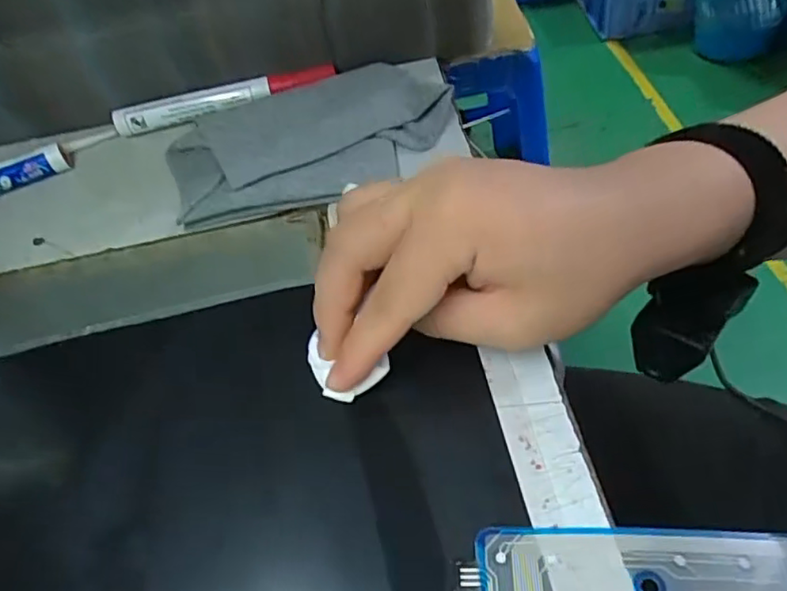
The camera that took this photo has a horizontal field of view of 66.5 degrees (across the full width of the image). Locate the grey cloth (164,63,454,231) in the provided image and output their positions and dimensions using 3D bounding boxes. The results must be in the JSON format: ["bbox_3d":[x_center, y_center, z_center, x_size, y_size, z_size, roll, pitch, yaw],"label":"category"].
[{"bbox_3d":[-0.047,-0.088,0.342,0.155,0.020,0.099,-17,50,-3],"label":"grey cloth"}]

